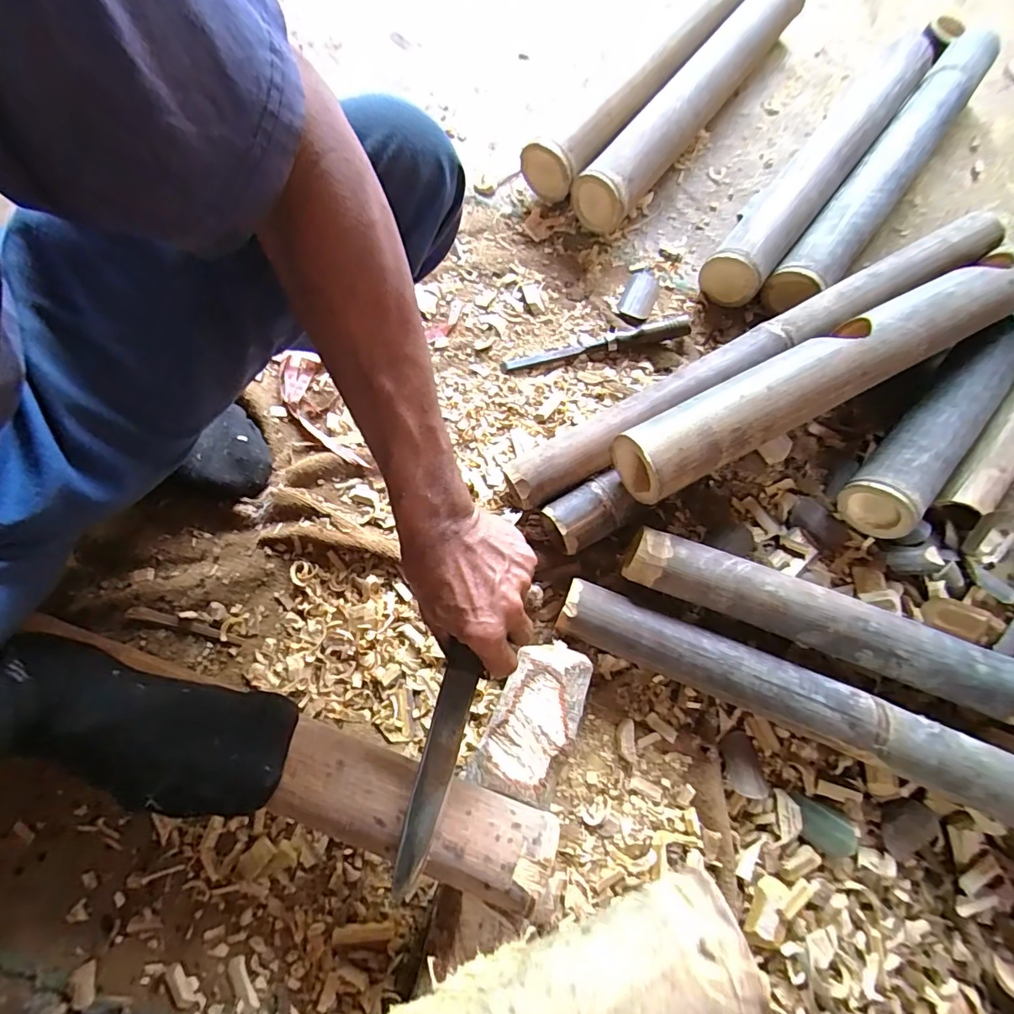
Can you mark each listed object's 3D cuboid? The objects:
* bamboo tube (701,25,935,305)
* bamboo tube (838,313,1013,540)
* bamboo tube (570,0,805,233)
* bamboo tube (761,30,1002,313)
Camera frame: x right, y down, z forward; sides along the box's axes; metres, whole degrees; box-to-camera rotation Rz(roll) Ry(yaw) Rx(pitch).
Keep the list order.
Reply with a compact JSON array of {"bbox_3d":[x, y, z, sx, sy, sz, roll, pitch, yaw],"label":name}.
[{"bbox_3d":[0.449,-0.494,0.711,0.084,0.077,0.558,37,75,8],"label":"bamboo tube"},{"bbox_3d":[0.601,-0.200,0.613,0.078,0.079,0.606,42,76,9],"label":"bamboo tube"},{"bbox_3d":[0.272,-0.592,0.723,0.070,0.079,0.532,37,75,8],"label":"bamboo tube"},{"bbox_3d":[0.546,-0.490,0.712,0.091,0.074,0.633,38,75,8],"label":"bamboo tube"}]

